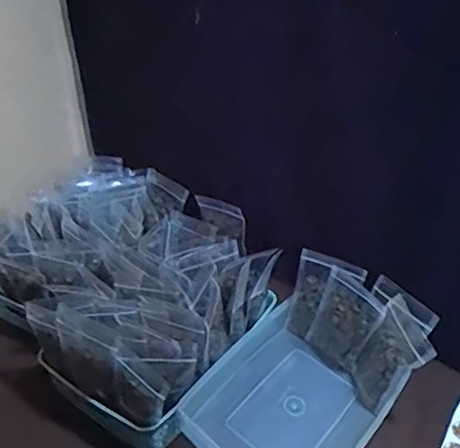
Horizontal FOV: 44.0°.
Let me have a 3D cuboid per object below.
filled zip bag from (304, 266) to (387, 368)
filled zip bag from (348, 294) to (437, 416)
[{"bbox_3d":[0.162,0.148,0.840,0.090,0.147,0.020,42,40,25],"label":"filled zip bag"},{"bbox_3d":[0.216,0.189,0.792,0.018,0.149,0.091,4,38,-30],"label":"filled zip bag"}]

